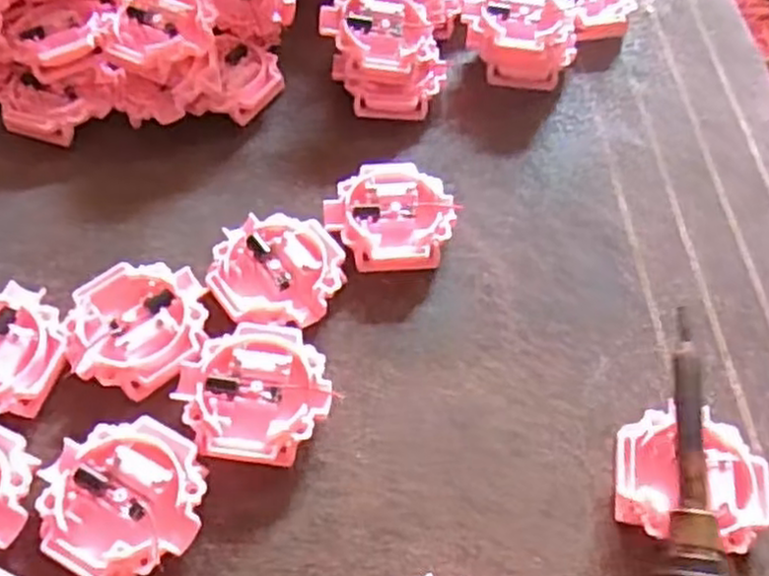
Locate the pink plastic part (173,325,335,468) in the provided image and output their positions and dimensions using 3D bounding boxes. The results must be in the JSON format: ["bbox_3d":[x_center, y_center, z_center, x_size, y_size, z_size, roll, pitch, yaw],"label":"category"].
[{"bbox_3d":[-0.048,0.039,0.277,0.054,0.015,0.052,1,57,-2],"label":"pink plastic part"}]

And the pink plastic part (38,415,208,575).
[{"bbox_3d":[-0.089,0.072,0.254,0.053,0.015,0.051,1,57,-2],"label":"pink plastic part"}]

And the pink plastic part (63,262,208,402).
[{"bbox_3d":[-0.095,0.017,0.291,0.050,0.017,0.052,-4,57,-6],"label":"pink plastic part"}]

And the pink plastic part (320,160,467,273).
[{"bbox_3d":[0.003,-0.030,0.326,0.055,0.016,0.052,-2,57,-5],"label":"pink plastic part"}]

